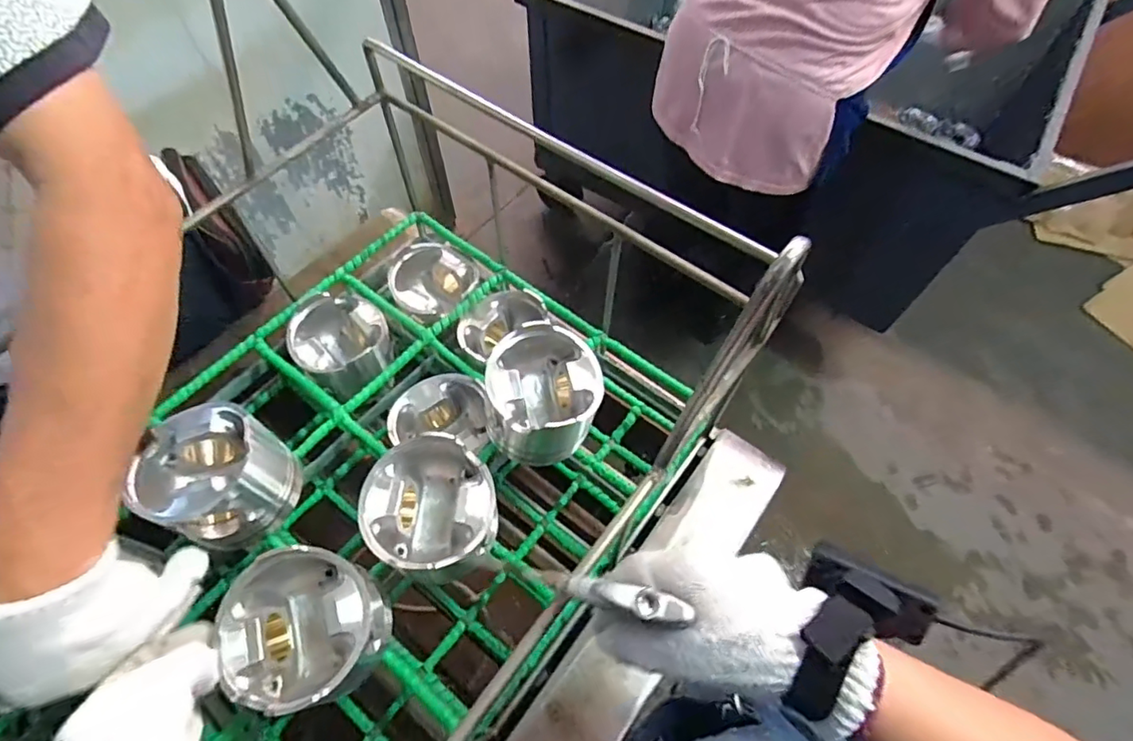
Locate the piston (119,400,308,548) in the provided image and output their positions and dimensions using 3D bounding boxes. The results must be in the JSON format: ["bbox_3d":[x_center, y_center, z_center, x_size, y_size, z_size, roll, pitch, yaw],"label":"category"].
[{"bbox_3d":[-0.318,0.094,0.509,0.108,0.085,0.107,0,61,0],"label":"piston"}]

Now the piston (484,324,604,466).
[{"bbox_3d":[-0.022,0.027,0.562,0.106,0.105,0.106,5,61,3],"label":"piston"}]

